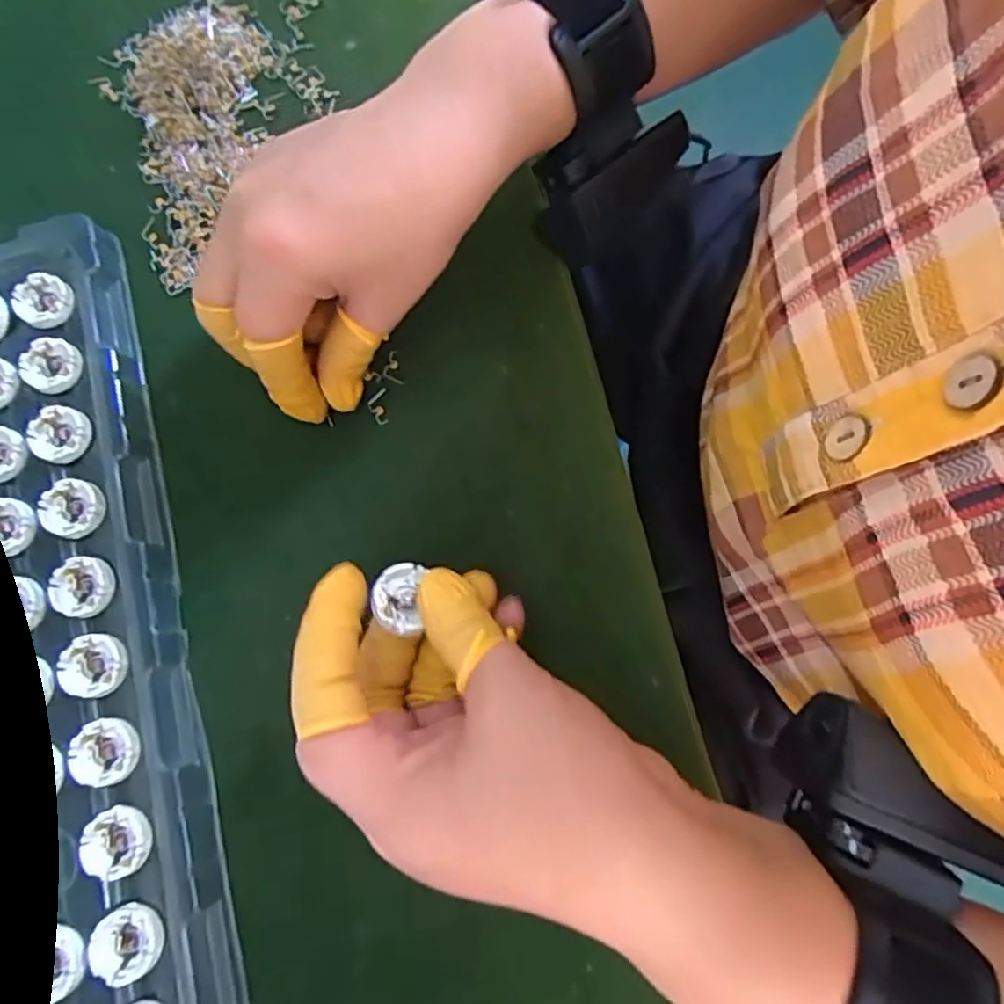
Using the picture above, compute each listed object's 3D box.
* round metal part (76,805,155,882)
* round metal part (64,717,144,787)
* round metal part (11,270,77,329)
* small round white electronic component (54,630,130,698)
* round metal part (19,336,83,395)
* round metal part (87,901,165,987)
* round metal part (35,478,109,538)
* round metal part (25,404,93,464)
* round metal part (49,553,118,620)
[{"bbox_3d":[-0.136,0.120,0.235,0.024,0.004,0.023,-1,78,5],"label":"round metal part"},{"bbox_3d":[-0.144,0.090,0.243,0.024,0.004,0.023,-18,77,1],"label":"round metal part"},{"bbox_3d":[-0.196,-0.087,0.287,0.023,0.005,0.024,-1,78,5],"label":"round metal part"},{"bbox_3d":[-0.153,0.061,0.250,0.024,0.005,0.022,-1,78,5],"label":"small round white electronic component"},{"bbox_3d":[-0.188,-0.057,0.280,0.024,0.004,0.023,-1,78,5],"label":"round metal part"},{"bbox_3d":[-0.128,0.150,0.228,0.023,0.004,0.025,-1,78,5],"label":"round metal part"},{"bbox_3d":[-0.169,0.002,0.264,0.024,0.004,0.023,-1,78,5],"label":"round metal part"},{"bbox_3d":[-0.179,-0.028,0.271,0.024,0.004,0.024,-1,78,5],"label":"round metal part"},{"bbox_3d":[-0.161,0.032,0.258,0.024,0.004,0.023,-1,78,5],"label":"round metal part"}]

